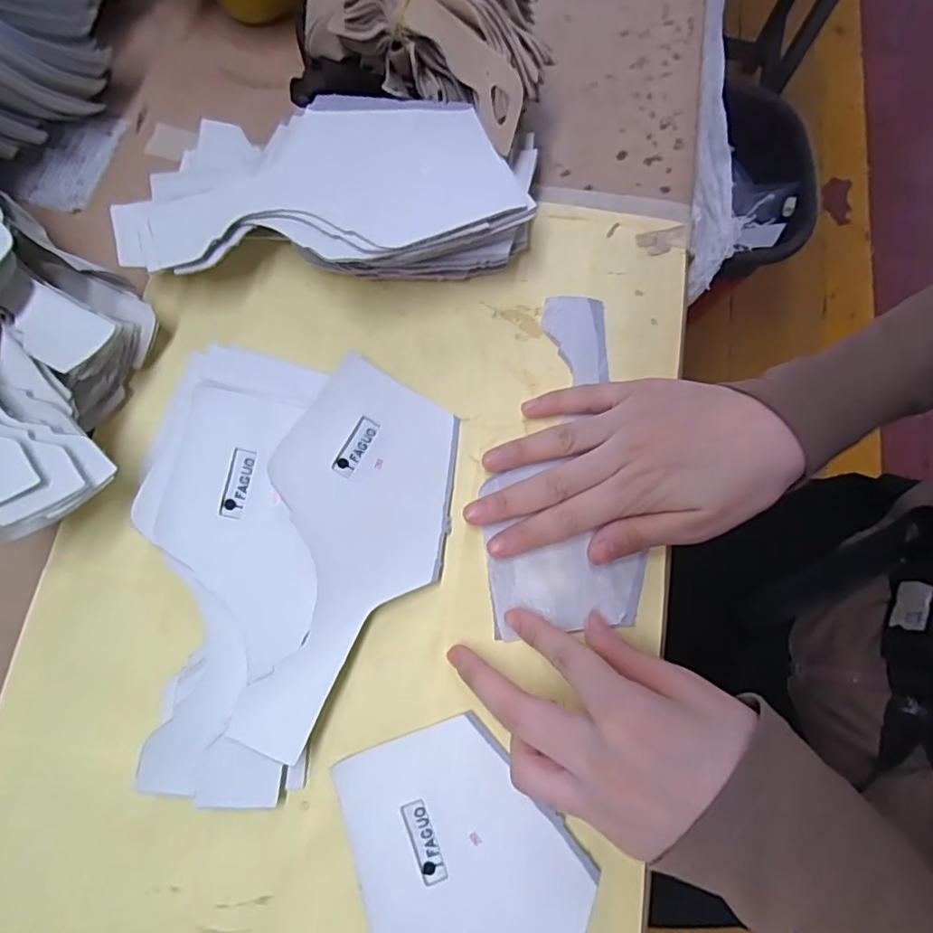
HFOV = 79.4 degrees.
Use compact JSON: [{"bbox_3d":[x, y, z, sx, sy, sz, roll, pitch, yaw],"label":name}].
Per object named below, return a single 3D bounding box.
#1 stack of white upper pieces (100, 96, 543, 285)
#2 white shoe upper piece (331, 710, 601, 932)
[{"bbox_3d":[-0.074,-0.148,0.318,0.214,0.050,0.107,7,75,0],"label":"stack of white upper pieces"},{"bbox_3d":[0.019,0.205,0.253,0.088,0.005,0.191,-40,78,-12],"label":"white shoe upper piece"}]

